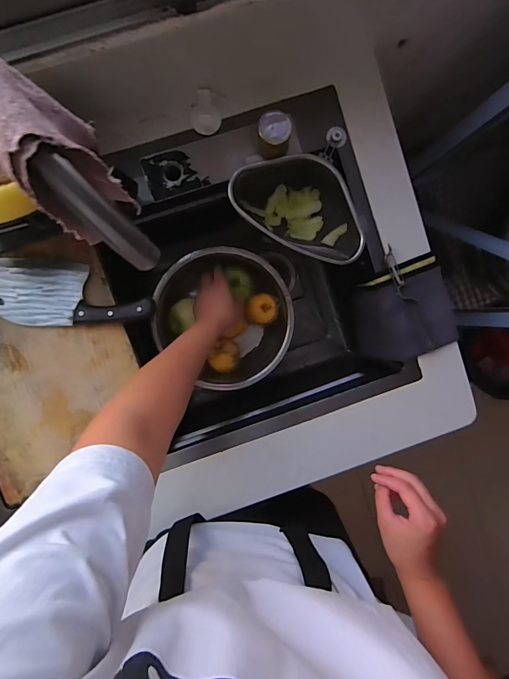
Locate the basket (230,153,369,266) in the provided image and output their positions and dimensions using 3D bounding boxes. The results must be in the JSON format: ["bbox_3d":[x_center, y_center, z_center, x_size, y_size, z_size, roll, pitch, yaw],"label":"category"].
[{"bbox_3d":[0.074,-0.202,0.568,0.211,0.084,0.132,29,91,-5],"label":"basket"}]

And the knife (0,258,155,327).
[{"bbox_3d":[-0.266,-0.065,0.518,0.238,0.025,0.092,3,93,-4],"label":"knife"}]

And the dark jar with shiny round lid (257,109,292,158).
[{"bbox_3d":[0.027,-0.282,0.507,0.045,0.047,0.044,0,93,-4],"label":"dark jar with shiny round lid"}]

